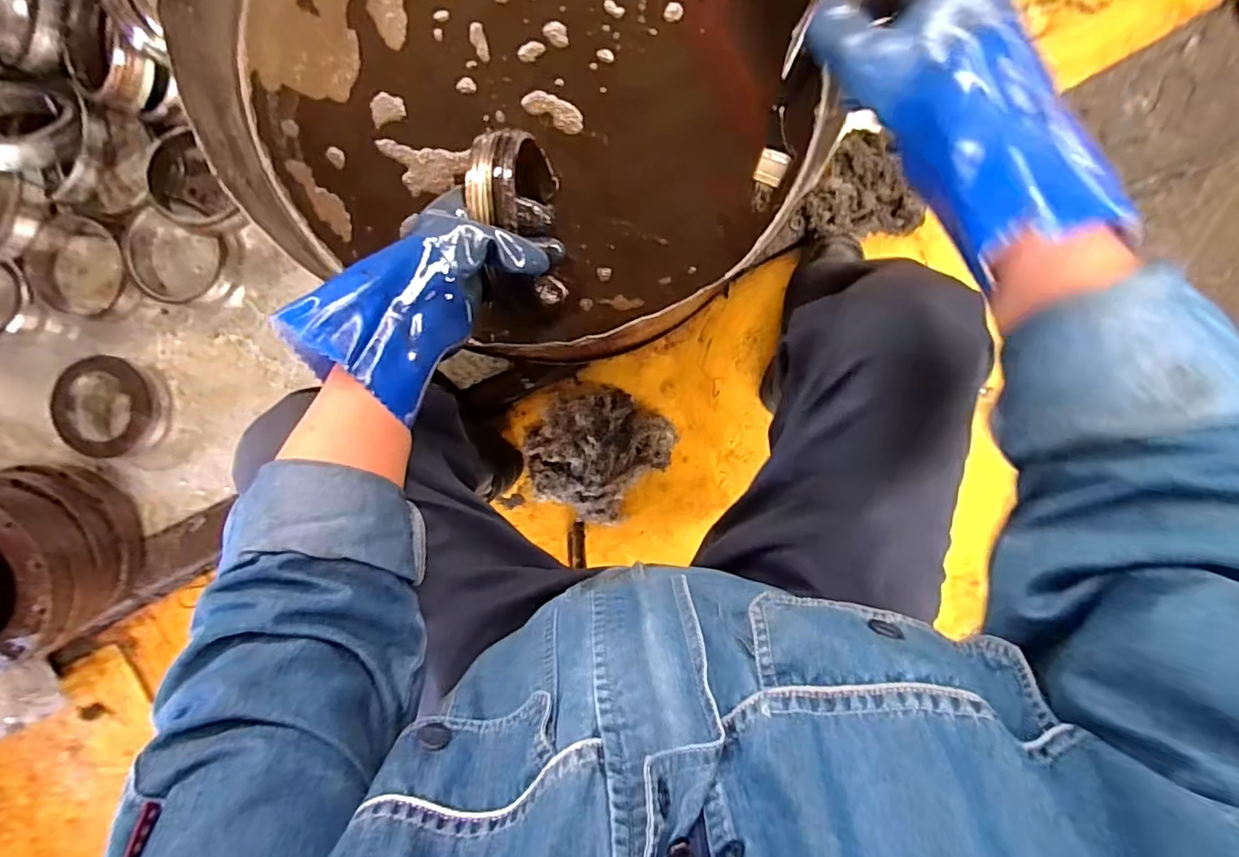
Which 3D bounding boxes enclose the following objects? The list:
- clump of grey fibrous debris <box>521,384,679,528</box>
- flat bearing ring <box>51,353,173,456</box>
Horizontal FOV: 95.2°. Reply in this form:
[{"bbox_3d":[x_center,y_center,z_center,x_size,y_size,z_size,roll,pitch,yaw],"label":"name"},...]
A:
[{"bbox_3d":[-0.036,0.034,0.829,0.181,0.089,0.189,0,95,3],"label":"clump of grey fibrous debris"},{"bbox_3d":[-0.753,-0.032,0.847,0.149,0.037,0.147,0,95,3],"label":"flat bearing ring"}]

